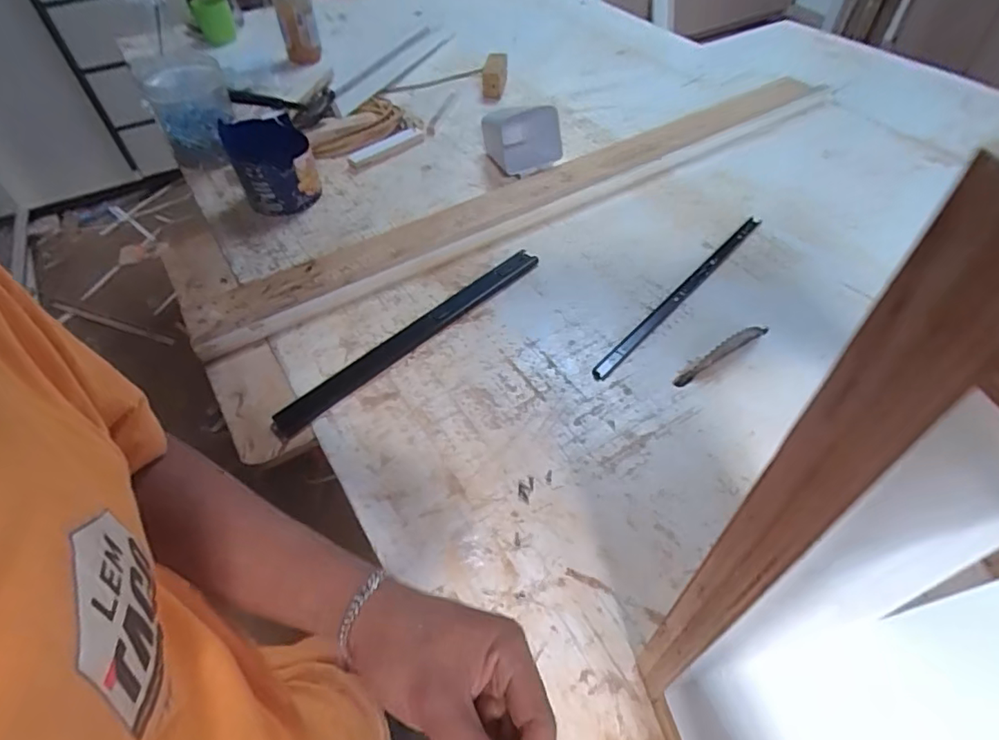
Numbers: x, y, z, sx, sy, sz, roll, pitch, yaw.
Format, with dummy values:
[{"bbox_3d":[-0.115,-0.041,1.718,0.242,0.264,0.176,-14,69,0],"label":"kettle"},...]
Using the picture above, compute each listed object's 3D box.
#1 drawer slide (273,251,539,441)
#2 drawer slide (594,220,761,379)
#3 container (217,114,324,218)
[{"bbox_3d":[-0.115,-0.053,0.770,0.438,0.009,0.043,-38,59,-26],"label":"drawer slide"},{"bbox_3d":[0.272,-0.119,0.813,0.022,0.008,0.434,35,59,26],"label":"drawer slide"},{"bbox_3d":[-0.382,-0.343,0.935,0.120,0.133,0.109,-24,54,-17],"label":"container"}]

